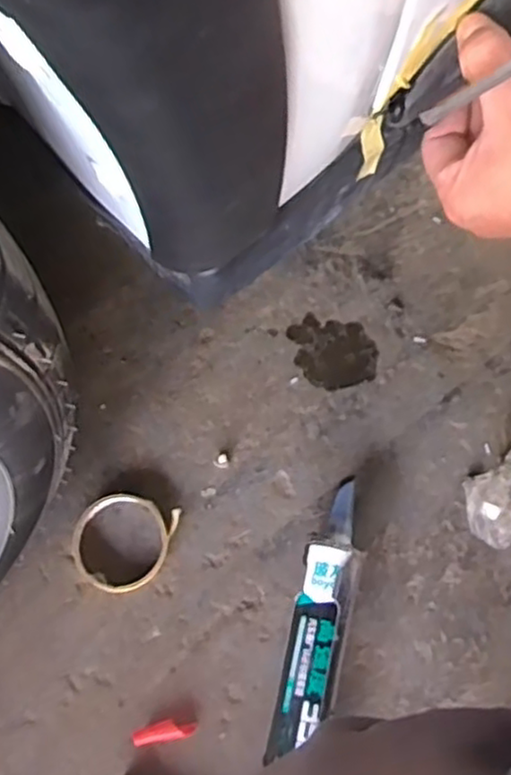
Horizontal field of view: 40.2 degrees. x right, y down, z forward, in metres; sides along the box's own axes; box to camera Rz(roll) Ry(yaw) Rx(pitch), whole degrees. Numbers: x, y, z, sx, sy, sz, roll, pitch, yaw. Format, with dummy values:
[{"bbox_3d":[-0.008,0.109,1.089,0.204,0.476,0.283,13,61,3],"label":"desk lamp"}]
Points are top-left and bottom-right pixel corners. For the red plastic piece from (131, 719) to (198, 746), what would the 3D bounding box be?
[{"bbox_3d":[-0.073,0.278,0.566,0.051,0.008,0.015,-9,72,-5],"label":"red plastic piece"}]

